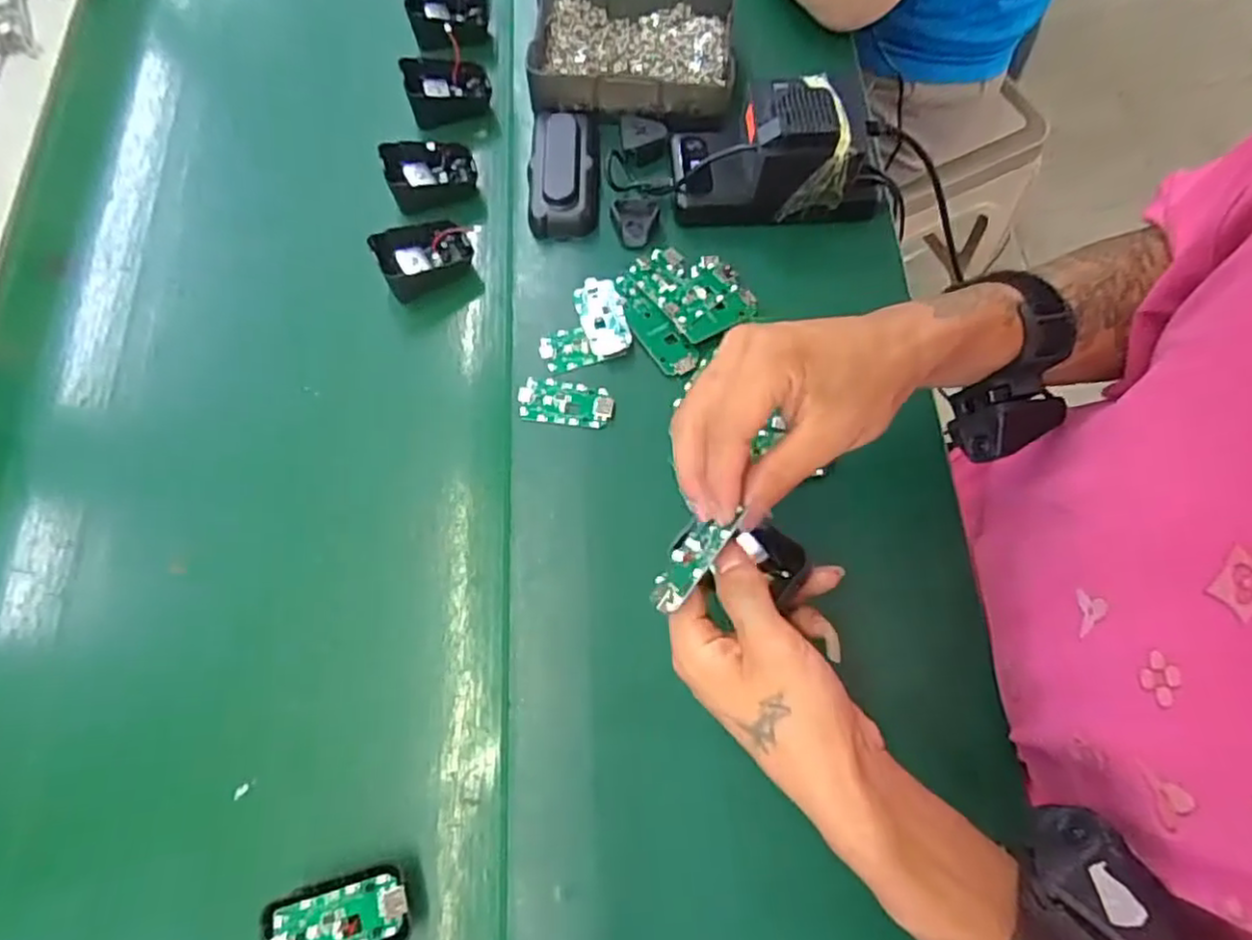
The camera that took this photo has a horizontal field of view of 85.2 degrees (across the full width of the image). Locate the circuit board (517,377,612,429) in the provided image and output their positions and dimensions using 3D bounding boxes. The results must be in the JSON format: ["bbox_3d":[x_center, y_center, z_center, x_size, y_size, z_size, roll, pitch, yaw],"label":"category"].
[{"bbox_3d":[-0.041,-0.047,0.466,0.063,0.006,0.031,5,71,4],"label":"circuit board"}]

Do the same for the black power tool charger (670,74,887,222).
[{"bbox_3d":[0.112,-0.235,0.491,0.153,0.068,0.081,6,71,4],"label":"black power tool charger"}]

